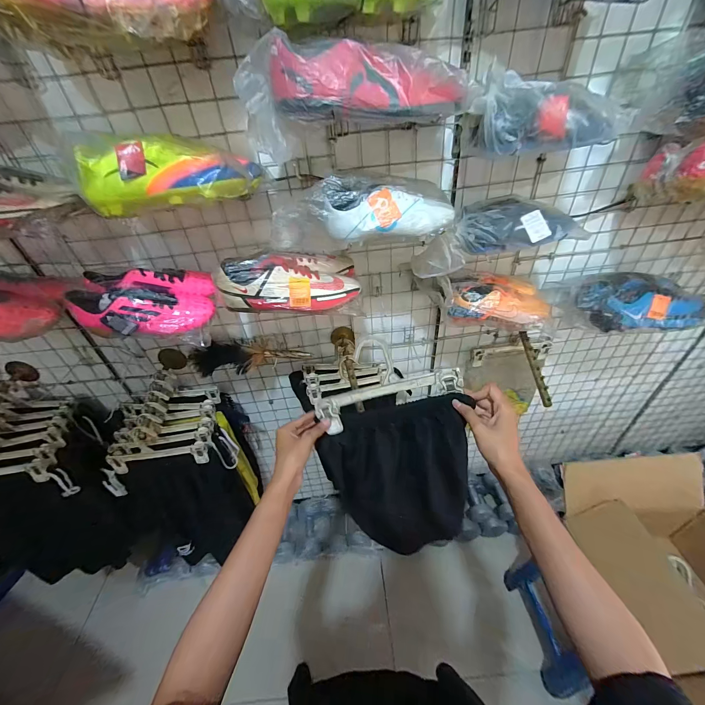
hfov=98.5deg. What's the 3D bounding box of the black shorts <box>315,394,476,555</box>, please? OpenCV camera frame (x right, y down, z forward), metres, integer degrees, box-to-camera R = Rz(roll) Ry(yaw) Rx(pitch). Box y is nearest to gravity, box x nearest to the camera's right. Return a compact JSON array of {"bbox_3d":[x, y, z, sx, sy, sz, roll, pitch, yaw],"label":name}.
[{"bbox_3d":[0.078,0.237,0.561,0.257,0.357,0.090,0,39,7],"label":"black shorts"}]

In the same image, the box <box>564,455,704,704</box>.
[{"bbox_3d":[0.740,0.498,0.682,0.335,0.233,0.451,-11,39,-6],"label":"box"}]

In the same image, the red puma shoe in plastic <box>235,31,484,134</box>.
[{"bbox_3d":[0.003,-0.378,0.426,0.313,0.092,0.102,-11,39,-6],"label":"red puma shoe in plastic"}]

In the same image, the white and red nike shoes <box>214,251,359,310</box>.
[{"bbox_3d":[-0.125,-0.165,0.619,0.262,0.099,0.156,-7,39,-3],"label":"white and red nike shoes"}]

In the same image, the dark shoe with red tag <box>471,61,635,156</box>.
[{"bbox_3d":[0.309,-0.386,0.487,0.215,0.097,0.110,-14,40,-10],"label":"dark shoe with red tag"}]

